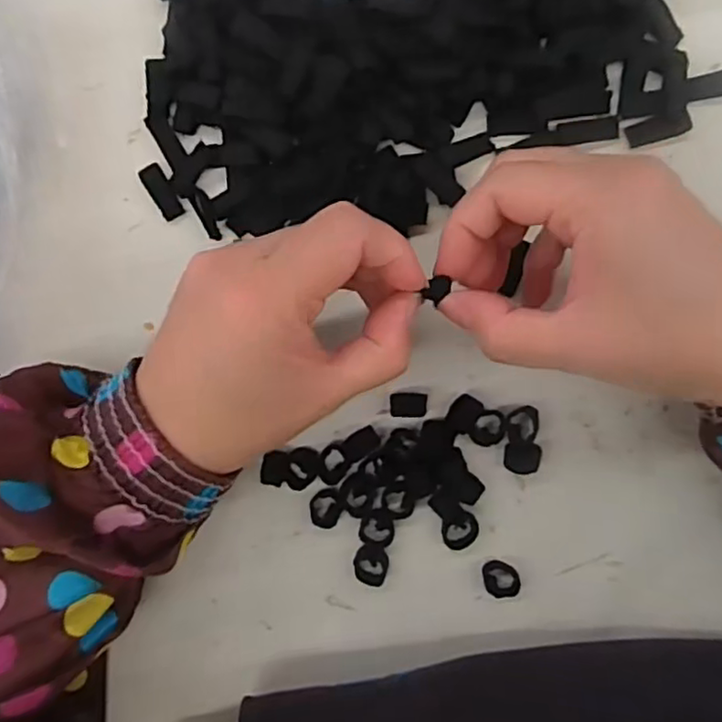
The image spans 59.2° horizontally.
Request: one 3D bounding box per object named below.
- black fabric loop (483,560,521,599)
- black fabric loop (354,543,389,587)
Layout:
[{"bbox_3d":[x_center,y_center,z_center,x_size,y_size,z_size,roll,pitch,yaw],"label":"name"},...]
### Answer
[{"bbox_3d":[0.062,0.097,0.282,0.015,0.010,0.013,-23,91,5],"label":"black fabric loop"},{"bbox_3d":[0.005,0.092,0.286,0.015,0.007,0.017,3,93,4],"label":"black fabric loop"}]

